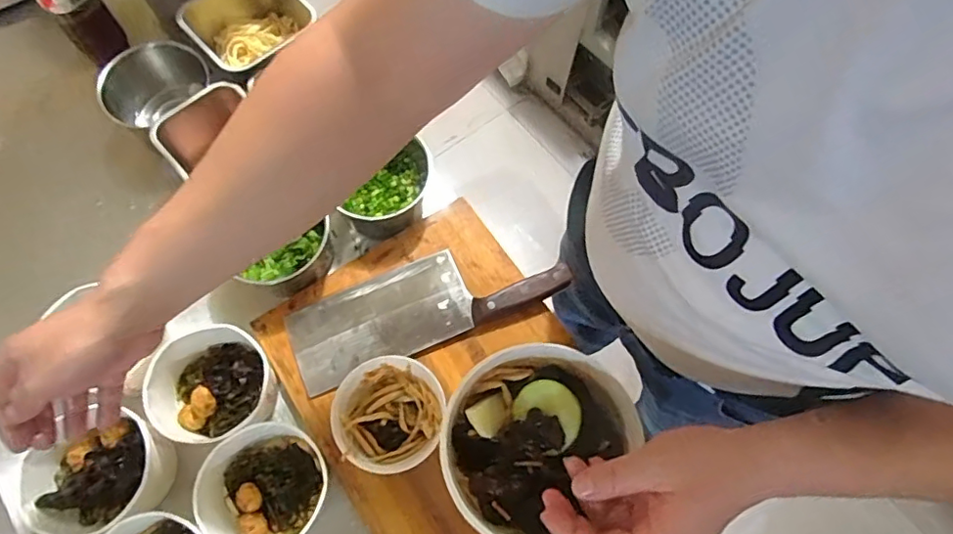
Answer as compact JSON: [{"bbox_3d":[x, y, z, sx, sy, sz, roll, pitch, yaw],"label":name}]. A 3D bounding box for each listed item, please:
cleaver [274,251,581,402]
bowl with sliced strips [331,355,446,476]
[{"bbox_3d":[-0.059,0.038,0.651,0.318,0.031,0.102,-21,71,-10],"label":"cleaver"},{"bbox_3d":[-0.092,0.158,0.590,0.109,0.048,0.114,1,69,-2],"label":"bowl with sliced strips"}]

